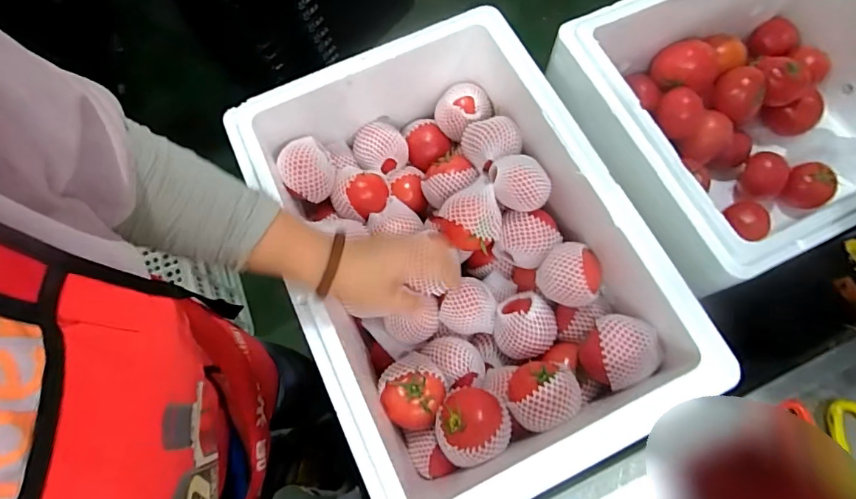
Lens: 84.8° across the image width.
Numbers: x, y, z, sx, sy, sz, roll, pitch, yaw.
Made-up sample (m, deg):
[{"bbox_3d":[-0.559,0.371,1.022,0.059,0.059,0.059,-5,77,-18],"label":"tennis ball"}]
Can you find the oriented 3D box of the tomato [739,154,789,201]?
[{"bbox_3d":[0.514,-0.109,0.721,0.053,0.054,0.063,-33,74,-9],"label":"tomato"}]

